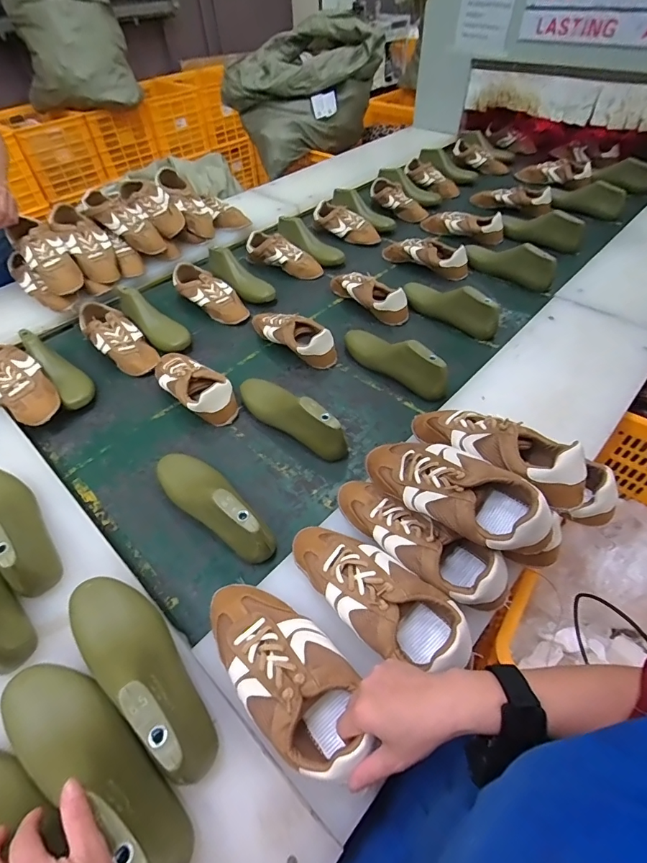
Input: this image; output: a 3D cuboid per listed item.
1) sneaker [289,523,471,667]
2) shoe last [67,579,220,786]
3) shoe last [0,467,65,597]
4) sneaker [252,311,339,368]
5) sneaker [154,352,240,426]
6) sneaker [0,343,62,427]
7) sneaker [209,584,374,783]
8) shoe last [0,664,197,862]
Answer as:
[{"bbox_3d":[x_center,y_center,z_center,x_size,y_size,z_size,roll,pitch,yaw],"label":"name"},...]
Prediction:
[{"bbox_3d":[0.053,0.185,0.490,0.234,0.083,0.097,34,60,27],"label":"sneaker"},{"bbox_3d":[-0.199,0.243,0.441,0.243,0.082,0.077,31,59,25],"label":"shoe last"},{"bbox_3d":[-0.445,0.114,0.568,0.244,0.085,0.081,30,59,25],"label":"shoe last"},{"bbox_3d":[-0.074,-0.222,0.913,0.098,0.074,0.239,-37,58,-24],"label":"sneaker"},{"bbox_3d":[-0.260,-0.097,0.813,0.217,0.071,0.089,36,61,28],"label":"sneaker"},{"bbox_3d":[-0.602,-0.099,0.798,0.222,0.066,0.102,34,60,27],"label":"sneaker"},{"bbox_3d":[-0.042,0.255,0.452,0.103,0.072,0.225,-34,51,-22],"label":"sneaker"},{"bbox_3d":[-0.227,0.316,0.401,0.254,0.086,0.076,21,55,27],"label":"shoe last"}]

